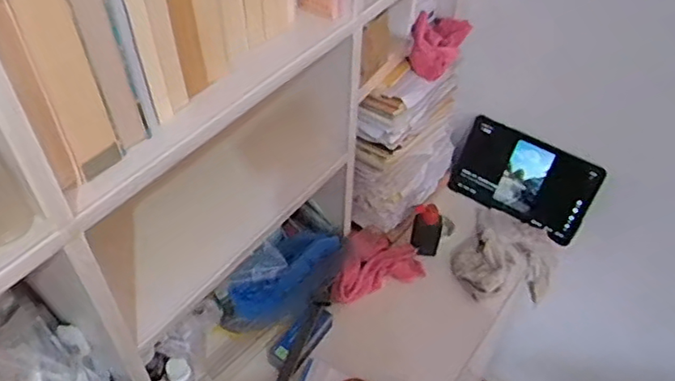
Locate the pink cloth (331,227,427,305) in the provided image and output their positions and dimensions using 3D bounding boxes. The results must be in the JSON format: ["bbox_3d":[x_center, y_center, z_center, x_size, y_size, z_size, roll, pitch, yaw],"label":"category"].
[{"bbox_3d":[0.058,0.123,0.986,0.170,0.055,0.100,-15,50,-16],"label":"pink cloth"}]

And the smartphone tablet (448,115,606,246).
[{"bbox_3d":[0.346,-0.021,1.085,0.252,0.158,0.023,32,30,28],"label":"smartphone tablet"}]

